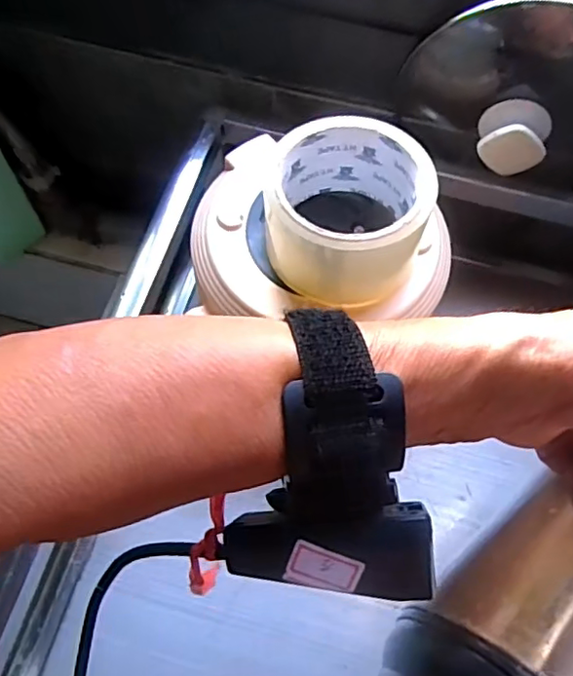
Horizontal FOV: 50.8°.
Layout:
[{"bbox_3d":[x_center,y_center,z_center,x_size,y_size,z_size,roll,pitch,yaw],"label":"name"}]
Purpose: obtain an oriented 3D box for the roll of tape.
[{"bbox_3d":[0.035,-0.072,0.346,0.084,0.058,0.088,0,64,0],"label":"roll of tape"}]

